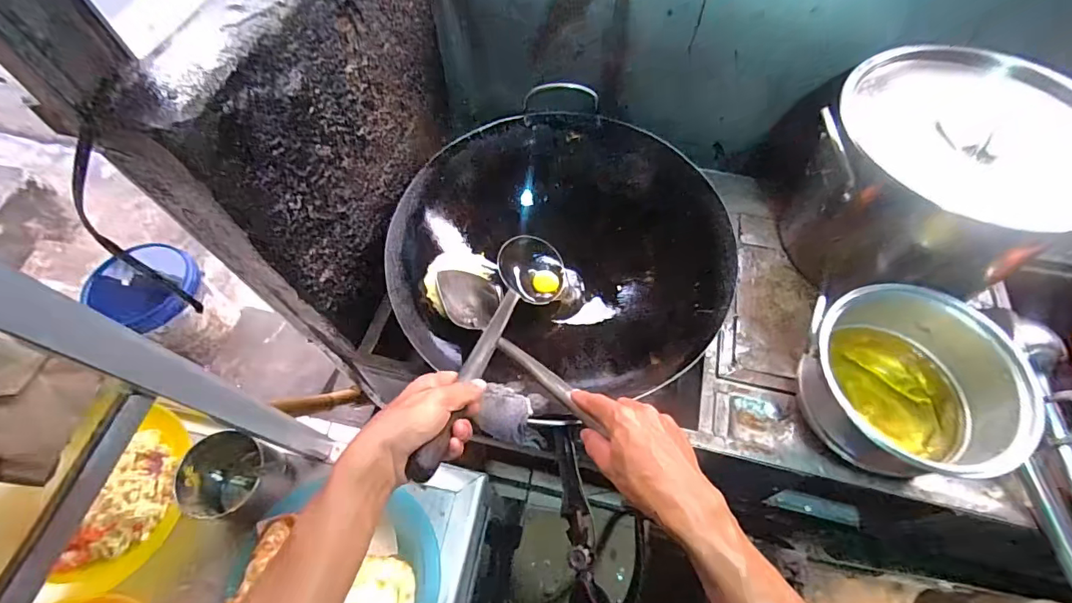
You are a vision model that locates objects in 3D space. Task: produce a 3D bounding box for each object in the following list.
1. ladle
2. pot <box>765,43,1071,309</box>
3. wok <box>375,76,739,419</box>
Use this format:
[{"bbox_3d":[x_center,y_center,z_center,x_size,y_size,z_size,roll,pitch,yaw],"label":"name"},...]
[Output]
[{"bbox_3d":[-0.037,0.025,0.561,0.090,0.077,0.447,10,26,6],"label":"ladle"},{"bbox_3d":[0.536,-0.155,0.660,0.290,0.244,0.284,0,62,1],"label":"pot"},{"bbox_3d":[0.033,-0.058,0.711,0.459,0.159,0.446,0,62,1],"label":"wok"}]

